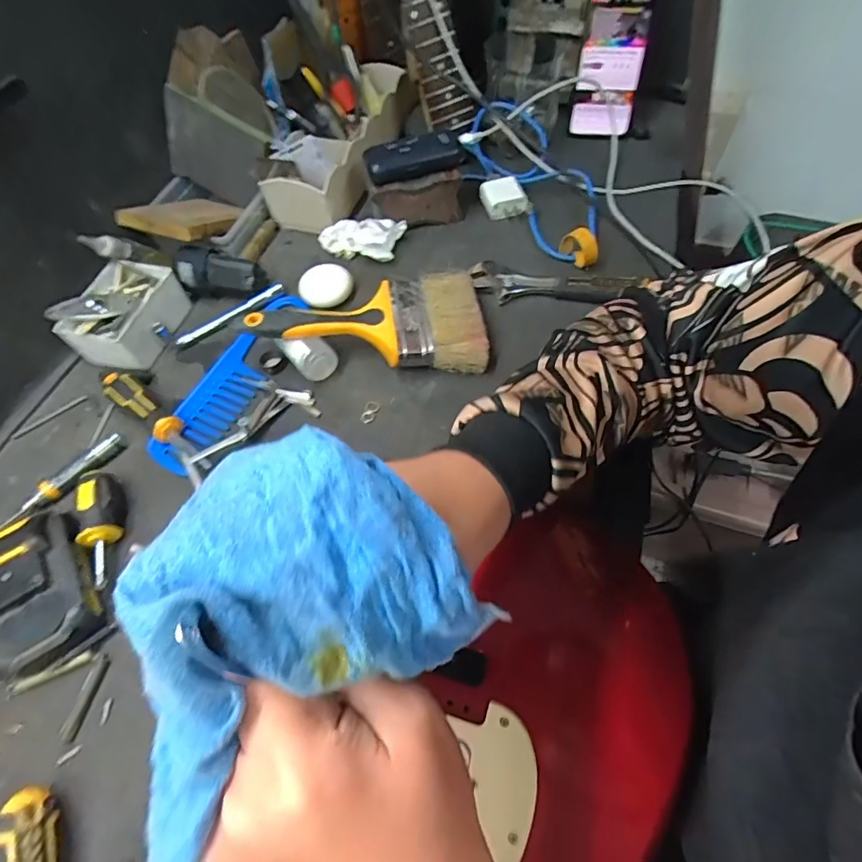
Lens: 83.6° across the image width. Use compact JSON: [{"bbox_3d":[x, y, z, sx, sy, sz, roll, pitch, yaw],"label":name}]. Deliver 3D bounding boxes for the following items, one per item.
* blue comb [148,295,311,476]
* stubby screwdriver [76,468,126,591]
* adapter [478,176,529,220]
[{"bbox_3d":[-0.193,-0.058,0.475,0.057,0.012,0.215,20,64,15],"label":"blue comb"},{"bbox_3d":[-0.267,0.078,0.391,0.029,0.032,0.093,-19,61,-7],"label":"stubby screwdriver"},{"bbox_3d":[0.085,-0.276,0.569,0.046,0.028,0.036,-16,60,-5],"label":"adapter"}]

